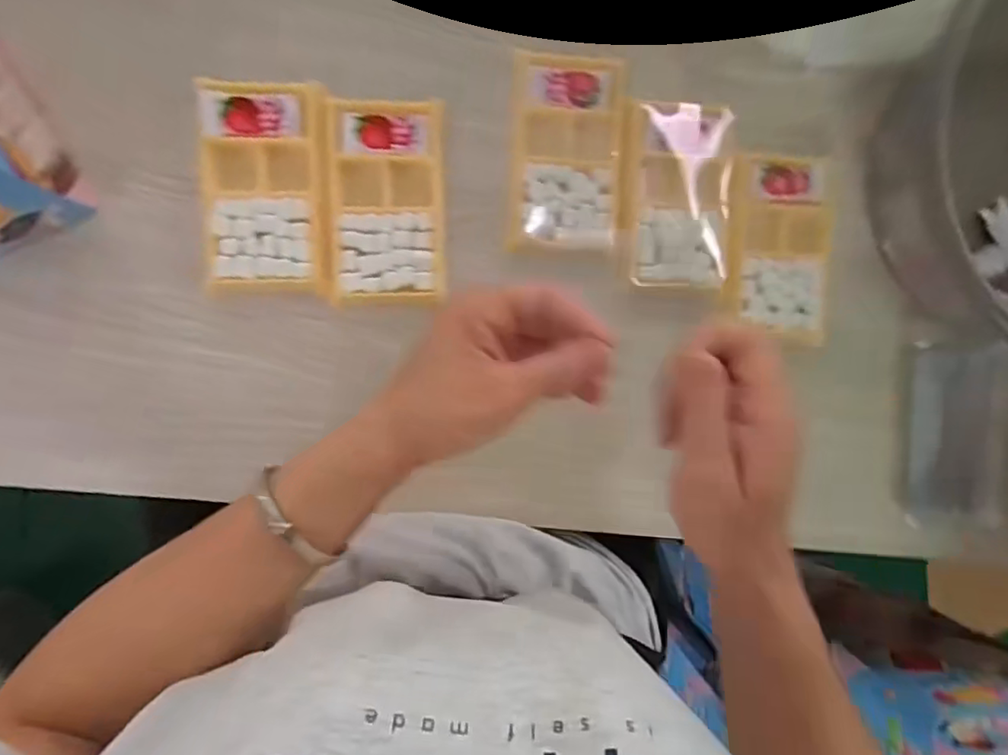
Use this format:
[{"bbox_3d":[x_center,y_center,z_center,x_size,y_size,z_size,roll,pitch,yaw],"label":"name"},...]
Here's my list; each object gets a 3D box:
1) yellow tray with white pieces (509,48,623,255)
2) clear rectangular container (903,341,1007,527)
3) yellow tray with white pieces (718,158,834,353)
[{"bbox_3d":[0.044,-0.153,0.392,0.075,0.008,0.133,3,93,-7],"label":"yellow tray with white pieces"},{"bbox_3d":[0.361,0.045,0.460,0.044,0.053,0.145,0,94,-7],"label":"clear rectangular container"},{"bbox_3d":[0.198,-0.092,0.411,0.077,0.006,0.130,0,94,-7],"label":"yellow tray with white pieces"}]

